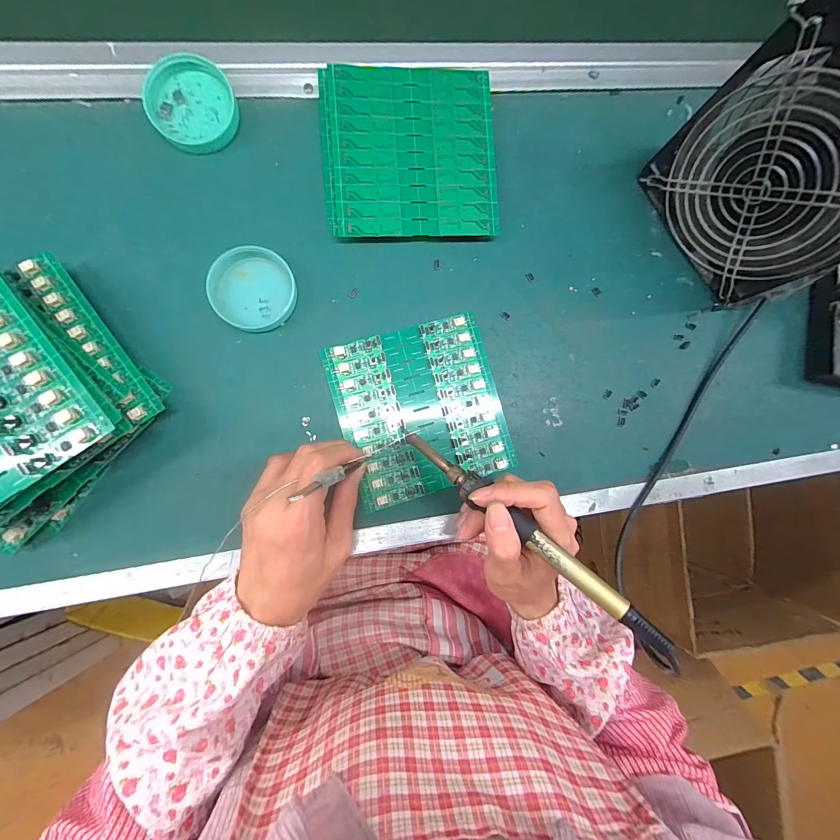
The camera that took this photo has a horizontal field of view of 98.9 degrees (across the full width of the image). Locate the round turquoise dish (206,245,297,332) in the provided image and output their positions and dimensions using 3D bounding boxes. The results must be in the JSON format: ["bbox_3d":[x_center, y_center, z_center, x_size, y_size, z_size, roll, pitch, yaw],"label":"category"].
[{"bbox_3d":[-0.132,-0.104,0.286,0.062,0.016,0.064,0,87,-7],"label":"round turquoise dish"}]

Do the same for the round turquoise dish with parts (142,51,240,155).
[{"bbox_3d":[-0.182,-0.251,0.286,0.066,0.016,0.063,0,87,-7],"label":"round turquoise dish with parts"}]

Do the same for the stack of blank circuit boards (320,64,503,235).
[{"bbox_3d":[-0.008,-0.223,0.305,0.143,0.017,0.137,-3,88,-7],"label":"stack of blank circuit boards"}]

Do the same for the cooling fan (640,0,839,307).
[{"bbox_3d":[0.273,-0.183,0.265,0.056,0.158,0.149,-34,92,-7],"label":"cooling fan"}]

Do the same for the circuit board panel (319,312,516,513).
[{"bbox_3d":[0.001,-0.009,0.303,0.131,0.004,0.137,-16,89,-7],"label":"circuit board panel"}]

